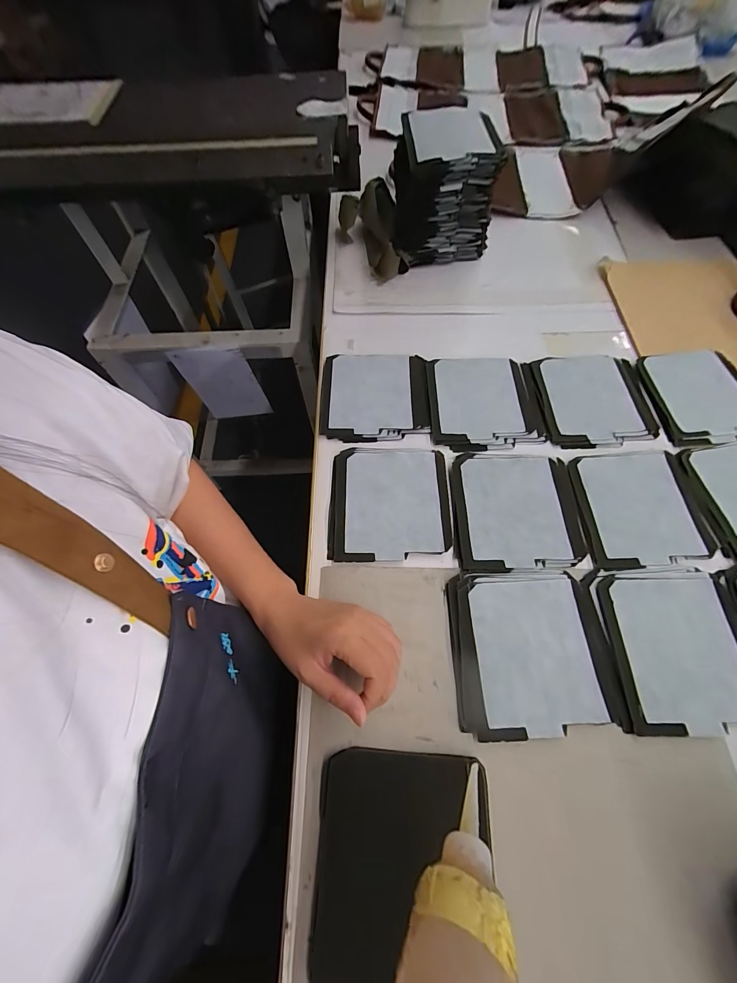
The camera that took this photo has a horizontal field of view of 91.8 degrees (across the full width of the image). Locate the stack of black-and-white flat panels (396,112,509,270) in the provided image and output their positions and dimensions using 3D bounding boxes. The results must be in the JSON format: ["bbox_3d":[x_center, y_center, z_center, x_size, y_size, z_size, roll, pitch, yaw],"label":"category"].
[{"bbox_3d":[0.116,-0.472,0.568,0.150,0.156,0.168,-1,64,0],"label":"stack of black-and-white flat panels"}]

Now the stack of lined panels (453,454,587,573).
[{"bbox_3d":[0.168,0.020,0.409,0.136,0.007,0.142,2,64,1],"label":"stack of lined panels"}]

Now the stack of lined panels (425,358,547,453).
[{"bbox_3d":[0.154,-0.120,0.477,0.143,0.010,0.147,0,64,1],"label":"stack of lined panels"}]

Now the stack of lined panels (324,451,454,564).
[{"bbox_3d":[0.025,0.010,0.410,0.135,0.007,0.139,1,64,1],"label":"stack of lined panels"}]

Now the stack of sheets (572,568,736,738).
[{"bbox_3d":[0.285,0.148,0.343,0.141,0.006,0.141,-1,64,0],"label":"stack of sheets"}]

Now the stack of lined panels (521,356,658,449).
[{"bbox_3d":[0.296,-0.125,0.473,0.145,0.009,0.144,-2,64,0],"label":"stack of lined panels"}]

